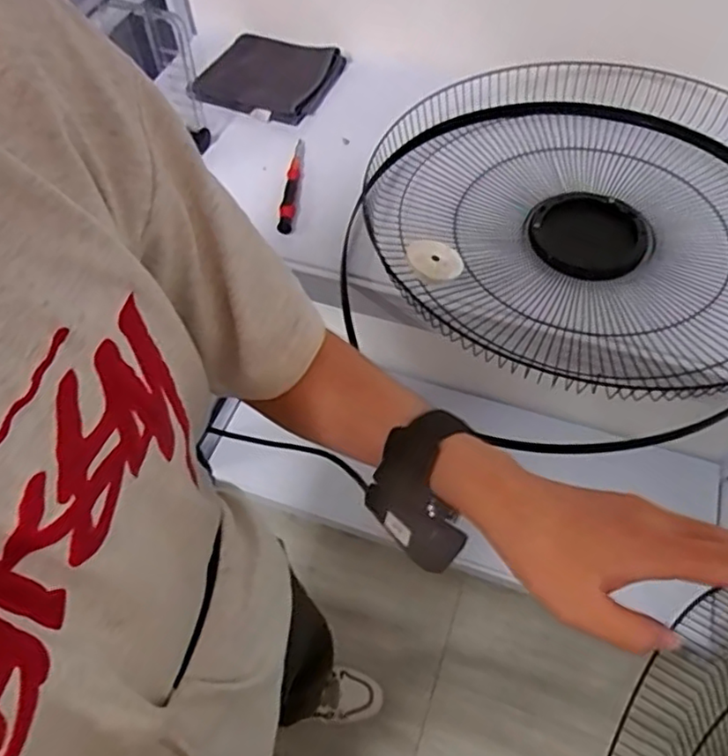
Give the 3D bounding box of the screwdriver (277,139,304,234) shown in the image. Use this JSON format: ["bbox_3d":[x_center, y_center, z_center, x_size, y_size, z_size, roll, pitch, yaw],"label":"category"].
[{"bbox_3d":[-0.087,-0.232,0.758,0.017,0.016,0.157,1,56,3],"label":"screwdriver"}]

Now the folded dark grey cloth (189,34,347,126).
[{"bbox_3d":[-0.132,-0.421,0.889,0.184,0.035,0.165,15,58,12],"label":"folded dark grey cloth"}]

